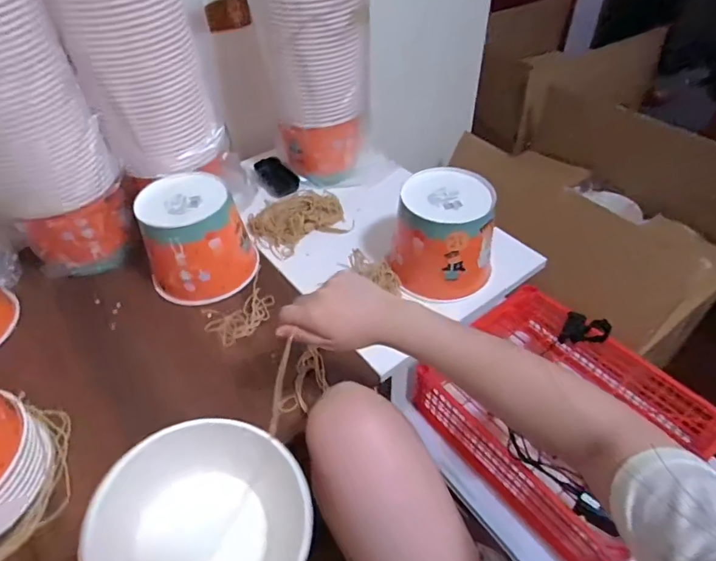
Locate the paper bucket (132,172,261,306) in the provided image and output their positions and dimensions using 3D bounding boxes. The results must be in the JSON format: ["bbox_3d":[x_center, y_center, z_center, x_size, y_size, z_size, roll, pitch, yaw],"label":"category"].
[{"bbox_3d":[-0.237,-0.062,0.704,0.152,0.129,0.141,-14,48,-11],"label":"paper bucket"}]

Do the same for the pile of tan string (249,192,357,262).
[{"bbox_3d":[-0.099,-0.105,0.799,0.163,0.040,0.116,-14,48,-11],"label":"pile of tan string"}]

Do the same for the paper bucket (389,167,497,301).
[{"bbox_3d":[0.120,-0.067,0.688,0.142,0.132,0.142,7,47,8],"label":"paper bucket"}]

